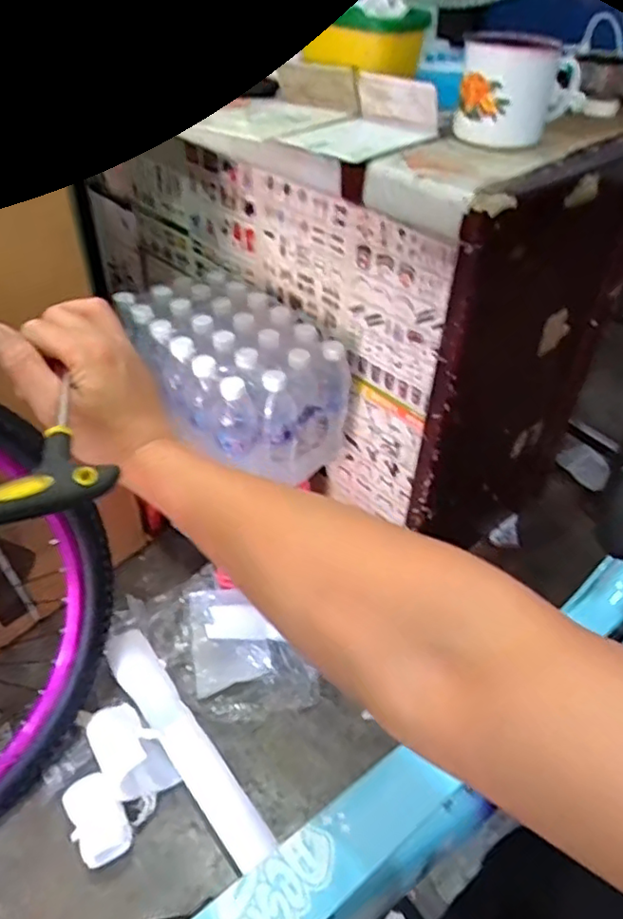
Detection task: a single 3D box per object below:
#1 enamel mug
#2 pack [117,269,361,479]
[{"bbox_3d":[0.218,-0.395,0.656,0.115,0.093,0.096,16,43,13],"label":"enamel mug"},{"bbox_3d":[-0.117,-0.148,1.000,0.284,0.171,0.349,-24,49,-28],"label":"pack"}]

